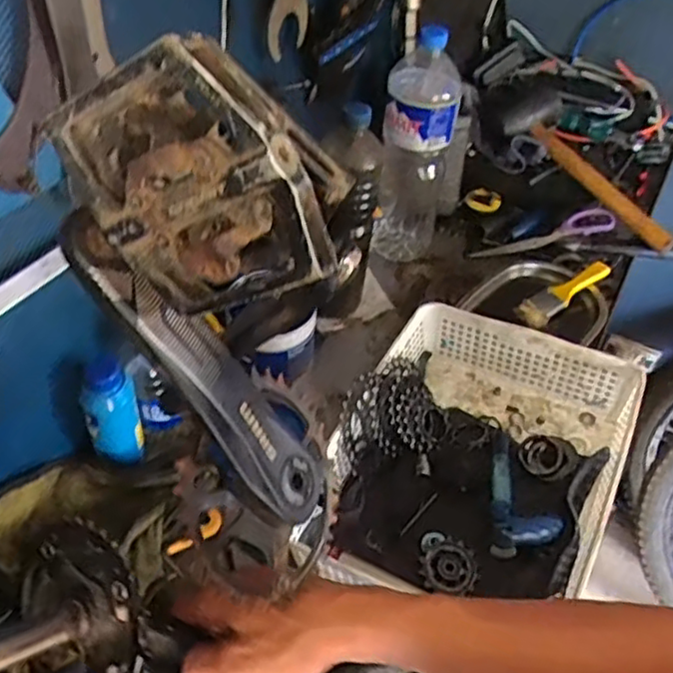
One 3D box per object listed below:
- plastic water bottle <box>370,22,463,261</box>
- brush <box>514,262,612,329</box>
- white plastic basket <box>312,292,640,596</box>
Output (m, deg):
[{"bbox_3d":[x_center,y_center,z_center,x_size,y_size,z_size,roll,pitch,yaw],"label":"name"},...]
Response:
[{"bbox_3d":[0.103,-0.243,0.868,0.082,0.317,0.096,13,48,9],"label":"plastic water bottle"},{"bbox_3d":[0.299,-0.059,0.871,0.138,0.028,0.036,-32,54,-7],"label":"brush"},{"bbox_3d":[0.132,0.126,0.656,0.248,0.096,0.310,24,50,18],"label":"white plastic basket"}]

